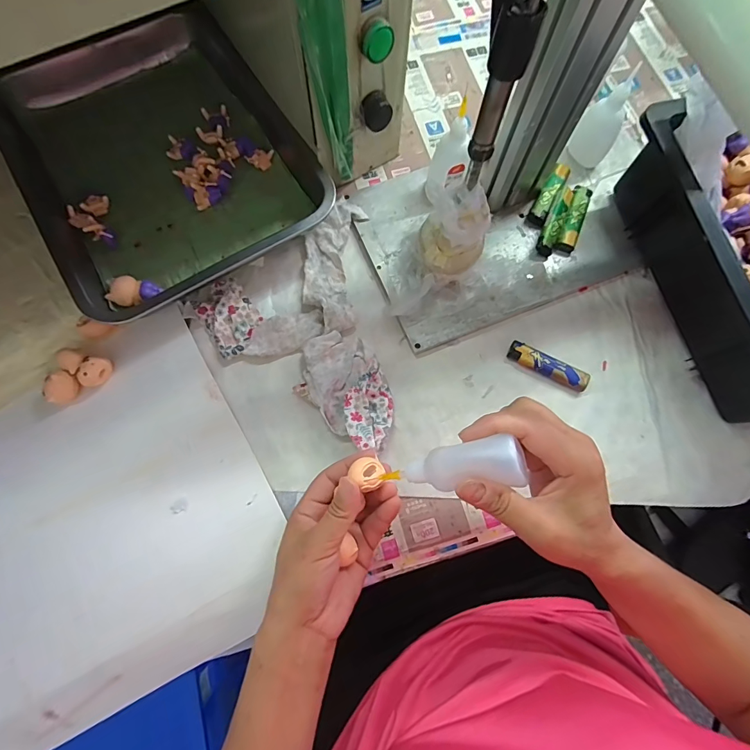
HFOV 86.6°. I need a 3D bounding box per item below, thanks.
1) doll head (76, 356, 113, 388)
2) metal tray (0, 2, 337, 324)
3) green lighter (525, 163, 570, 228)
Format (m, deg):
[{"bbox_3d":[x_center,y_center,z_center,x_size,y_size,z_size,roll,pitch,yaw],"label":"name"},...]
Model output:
[{"bbox_3d":[-0.264,-0.003,0.374,0.018,0.019,0.030,41,78,8],"label":"doll head"},{"bbox_3d":[-0.231,-0.243,0.427,0.265,0.044,0.337,-30,79,-9],"label":"metal tray"},{"bbox_3d":[0.193,-0.200,0.442,0.021,0.008,0.082,24,78,28],"label":"green lighter"}]

